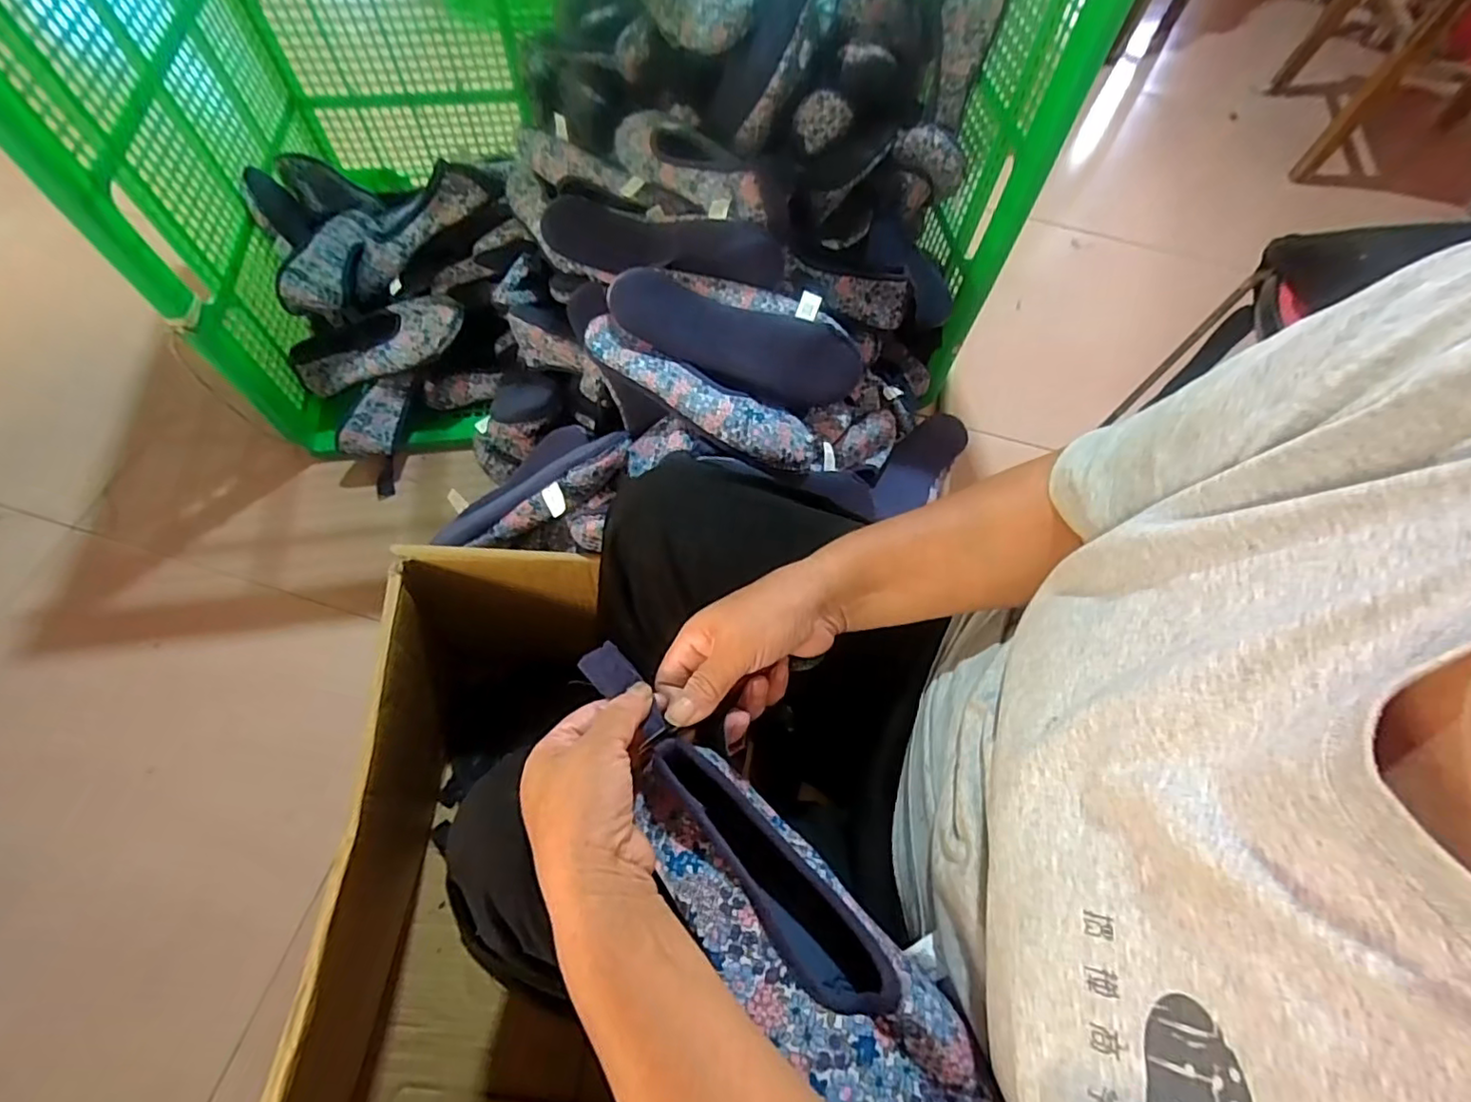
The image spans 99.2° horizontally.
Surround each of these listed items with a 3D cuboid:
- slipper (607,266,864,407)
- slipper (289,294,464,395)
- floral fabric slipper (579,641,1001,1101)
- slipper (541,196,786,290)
[{"bbox_3d":[0.003,-0.230,0.677,0.263,0.060,0.096,15,107,-8],"label":"slipper"},{"bbox_3d":[-0.519,-0.304,0.910,0.262,0.051,0.093,-16,65,9],"label":"slipper"},{"bbox_3d":[0.015,0.183,0.342,0.083,0.049,0.318,-37,69,-19],"label":"floral fabric slipper"},{"bbox_3d":[-0.078,-0.344,0.700,0.264,0.052,0.071,1,64,-3],"label":"slipper"}]

